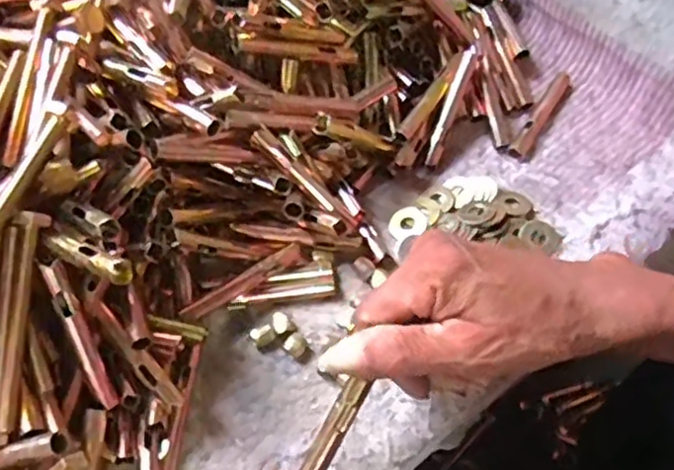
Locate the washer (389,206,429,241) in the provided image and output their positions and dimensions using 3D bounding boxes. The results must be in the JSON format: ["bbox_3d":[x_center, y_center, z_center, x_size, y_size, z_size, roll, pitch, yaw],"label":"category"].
[{"bbox_3d":[0.046,-0.008,0.447,0.025,0.004,0.025,-8,50,10],"label":"washer"}]

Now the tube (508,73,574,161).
[{"bbox_3d":[0.146,-0.087,0.487,0.014,0.010,0.082,30,62,17],"label":"tube"}]

